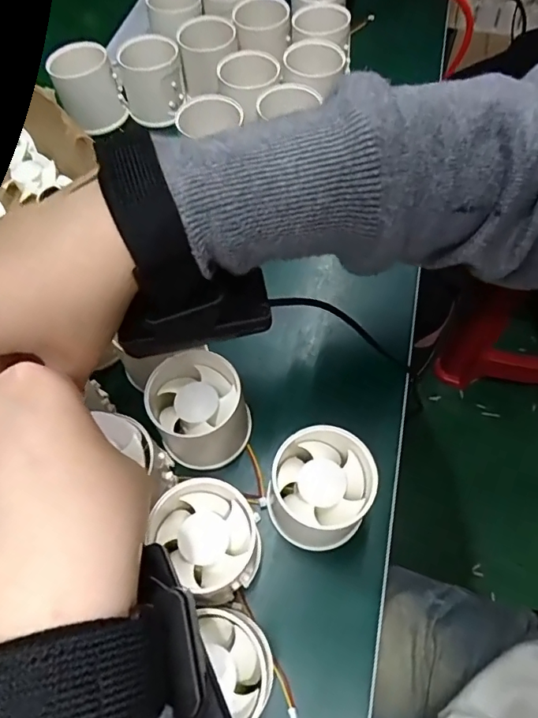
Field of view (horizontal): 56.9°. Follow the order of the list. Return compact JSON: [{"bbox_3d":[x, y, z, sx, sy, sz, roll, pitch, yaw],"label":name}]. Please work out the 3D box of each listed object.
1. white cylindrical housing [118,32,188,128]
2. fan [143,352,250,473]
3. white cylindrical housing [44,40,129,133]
[{"bbox_3d":[-0.101,-0.242,0.434,0.053,0.054,0.043,-12,59,-5],"label":"white cylindrical housing"},{"bbox_3d":[-0.041,0.030,0.289,0.051,0.042,0.054,-1,59,2],"label":"fan"},{"bbox_3d":[-0.159,-0.237,0.434,0.052,0.055,0.047,-21,61,-10],"label":"white cylindrical housing"}]

